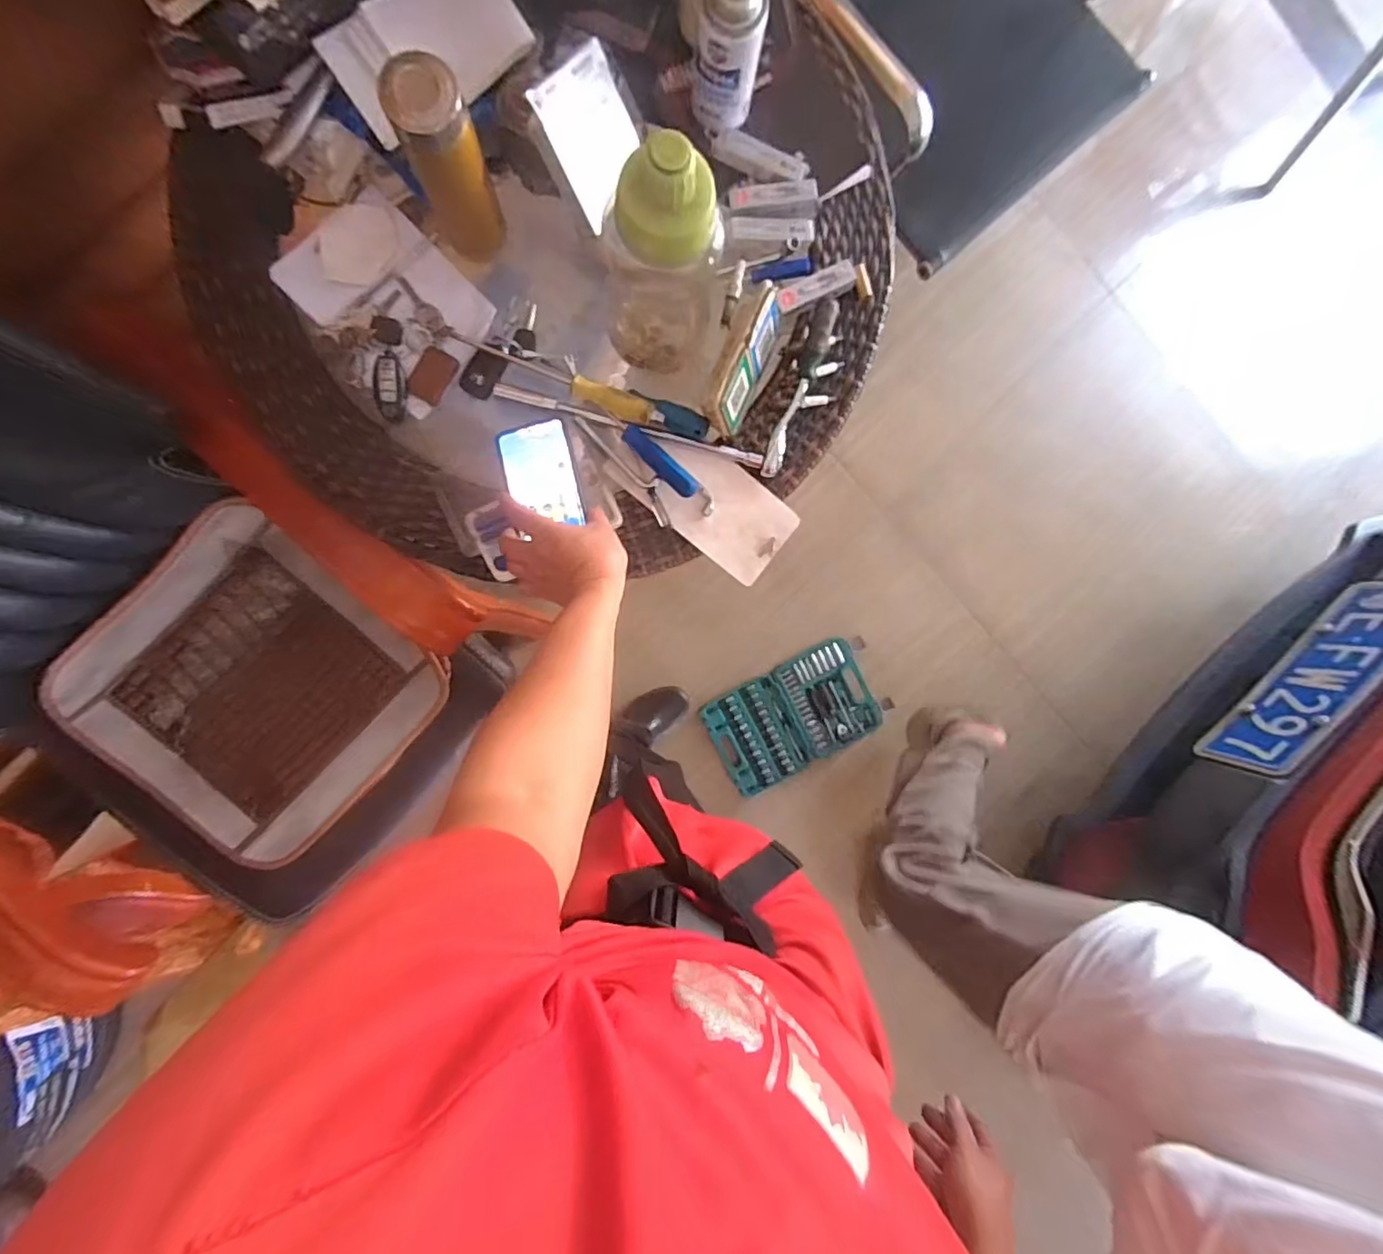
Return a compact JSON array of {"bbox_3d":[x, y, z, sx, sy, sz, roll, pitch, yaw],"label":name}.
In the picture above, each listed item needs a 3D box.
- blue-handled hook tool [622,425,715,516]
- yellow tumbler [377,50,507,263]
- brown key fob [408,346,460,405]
[{"bbox_3d":[-0.024,-0.182,0.686,0.135,0.039,0.030,40,88,-7],"label":"blue-handled hook tool"},{"bbox_3d":[-0.231,-0.439,0.571,0.061,0.182,0.071,-29,96,-5],"label":"yellow tumbler"},{"bbox_3d":[-0.297,-0.289,0.679,0.039,0.006,0.058,26,90,-7],"label":"brown key fob"}]

